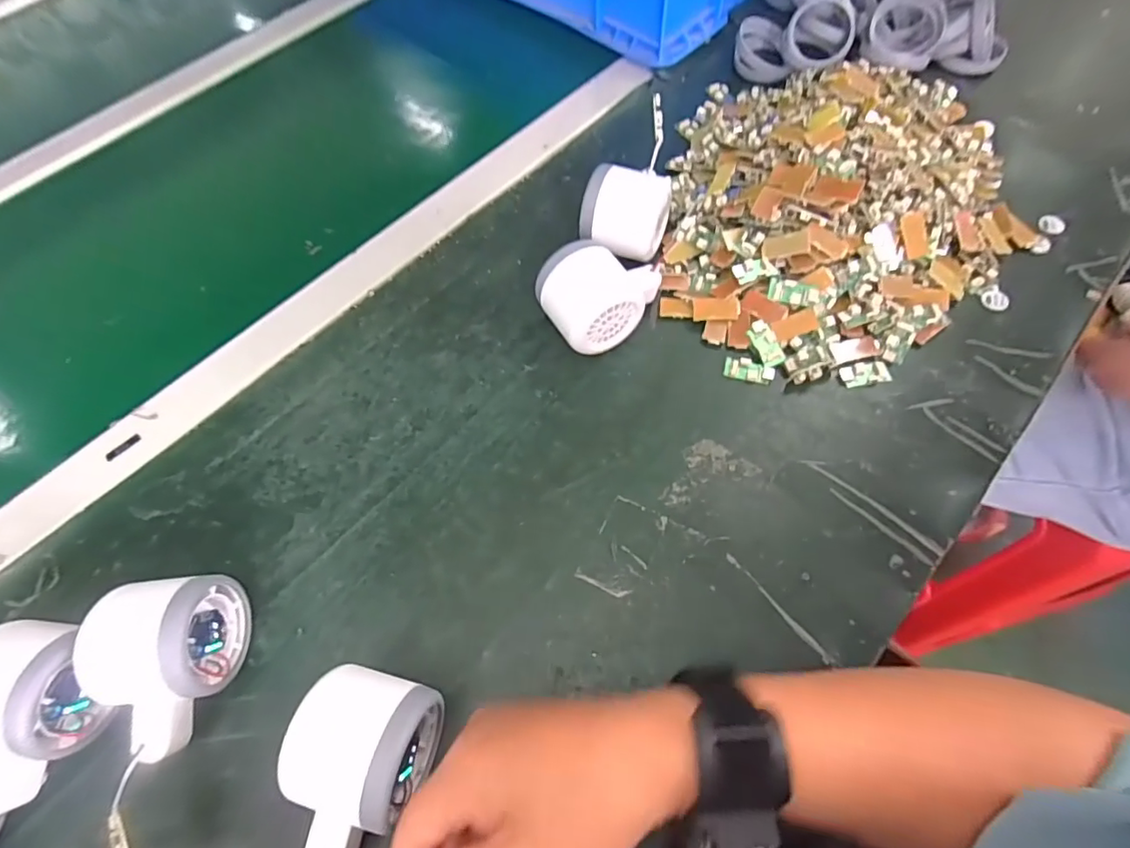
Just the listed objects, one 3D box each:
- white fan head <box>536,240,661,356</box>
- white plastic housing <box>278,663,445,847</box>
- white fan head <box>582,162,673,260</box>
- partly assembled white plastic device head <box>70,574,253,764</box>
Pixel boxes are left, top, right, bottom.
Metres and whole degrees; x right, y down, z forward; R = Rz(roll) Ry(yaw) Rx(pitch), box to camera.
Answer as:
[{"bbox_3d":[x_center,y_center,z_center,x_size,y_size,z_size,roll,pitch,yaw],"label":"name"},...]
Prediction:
[{"bbox_3d":[0.027,-0.087,0.377,0.083,0.054,0.053,-32,65,-12],"label":"white fan head"},{"bbox_3d":[-0.095,0.160,0.255,0.056,0.057,0.080,12,64,9],"label":"white plastic housing"},{"bbox_3d":[0.047,-0.156,0.406,0.055,0.057,0.062,21,66,14],"label":"white fan head"},{"bbox_3d":[-0.204,0.121,0.281,0.051,0.059,0.081,0,63,4],"label":"partly assembled white plastic device head"}]

